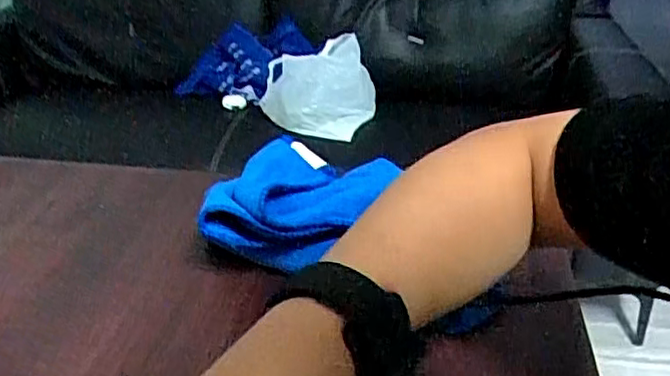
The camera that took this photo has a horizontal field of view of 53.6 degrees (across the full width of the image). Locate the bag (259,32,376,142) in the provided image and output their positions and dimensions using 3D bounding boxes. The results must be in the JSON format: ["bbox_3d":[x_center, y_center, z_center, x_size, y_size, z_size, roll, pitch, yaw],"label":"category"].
[{"bbox_3d":[-0.044,-0.289,1.810,0.296,0.227,0.326,-1,27,0],"label":"bag"}]

